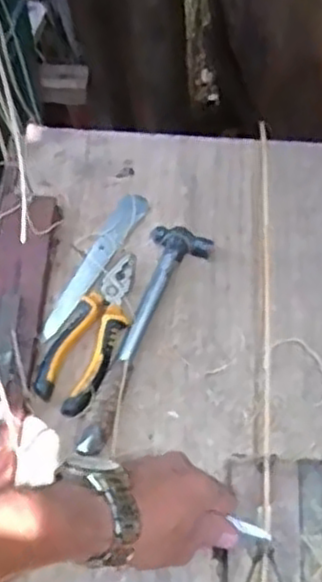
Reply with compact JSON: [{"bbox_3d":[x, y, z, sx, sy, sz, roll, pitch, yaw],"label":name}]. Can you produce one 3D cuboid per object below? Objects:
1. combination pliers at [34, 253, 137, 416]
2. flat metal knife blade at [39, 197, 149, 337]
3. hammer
[{"bbox_3d":[-0.060,0.034,0.644,0.055,0.015,0.157,21,66,13],"label":"combination pliers"},{"bbox_3d":[-0.063,-0.027,0.689,0.026,0.009,0.175,25,66,14],"label":"flat metal knife blade"},{"bbox_3d":[-0.017,0.040,0.643,0.053,0.020,0.233,18,65,11],"label":"hammer"}]

